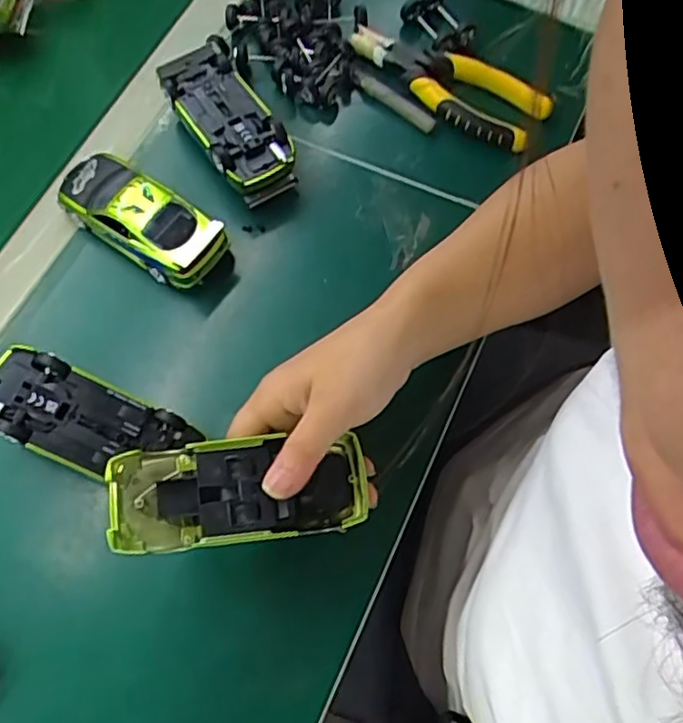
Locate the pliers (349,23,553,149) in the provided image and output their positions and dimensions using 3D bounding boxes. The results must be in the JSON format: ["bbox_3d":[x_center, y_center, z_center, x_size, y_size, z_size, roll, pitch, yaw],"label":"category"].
[{"bbox_3d":[0.080,-0.219,0.510,0.160,0.015,0.066,32,70,14],"label":"pliers"}]

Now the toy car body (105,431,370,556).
[{"bbox_3d":[-0.053,0.070,0.346,0.130,0.025,0.052,0,66,-9],"label":"toy car body"}]

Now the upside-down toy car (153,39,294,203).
[{"bbox_3d":[-0.085,-0.180,0.490,0.063,0.044,0.142,-28,69,-12],"label":"upside-down toy car"}]

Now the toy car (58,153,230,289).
[{"bbox_3d":[-0.140,-0.100,0.456,0.125,0.044,0.054,36,71,15],"label":"toy car"}]

